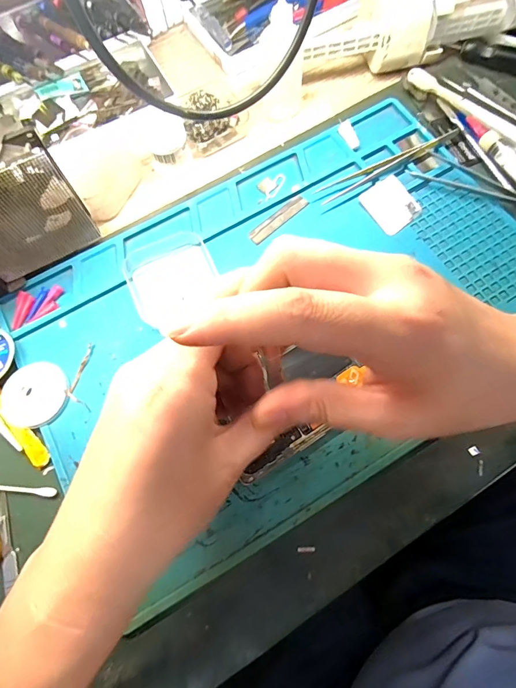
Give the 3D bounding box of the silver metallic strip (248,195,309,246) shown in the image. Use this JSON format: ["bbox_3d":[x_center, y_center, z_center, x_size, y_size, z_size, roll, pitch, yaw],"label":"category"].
[{"bbox_3d":[0.017,-0.101,0.293,0.057,0.004,0.014,-40,69,-11],"label":"silver metallic strip"}]

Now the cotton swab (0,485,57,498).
[{"bbox_3d":[-0.168,0.094,0.239,0.070,0.008,0.006,4,72,4],"label":"cotton swab"}]

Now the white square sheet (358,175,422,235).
[{"bbox_3d":[0.106,-0.110,0.289,0.035,0.004,0.042,-32,79,-1],"label":"white square sheet"}]

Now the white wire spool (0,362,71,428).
[{"bbox_3d":[-0.154,0.035,0.251,0.045,0.008,0.043,-1,72,2],"label":"white wire spool"}]

